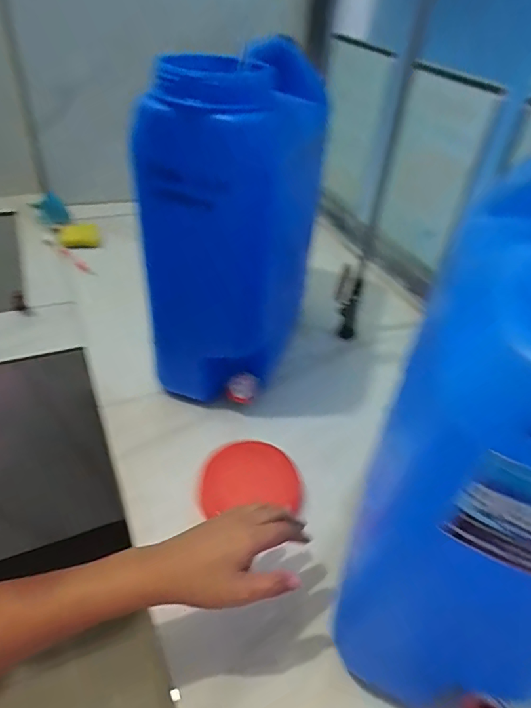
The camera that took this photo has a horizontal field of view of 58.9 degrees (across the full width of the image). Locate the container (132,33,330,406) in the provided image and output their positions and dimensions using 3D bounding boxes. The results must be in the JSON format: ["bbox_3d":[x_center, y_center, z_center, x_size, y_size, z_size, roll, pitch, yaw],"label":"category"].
[{"bbox_3d":[-0.050,-0.150,0.623,0.166,0.413,0.233,16,41,11],"label":"container"}]

